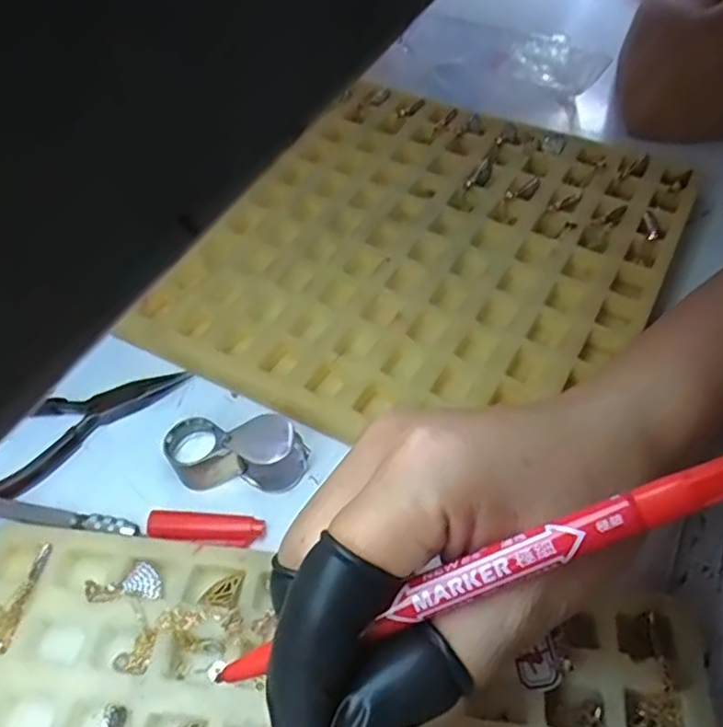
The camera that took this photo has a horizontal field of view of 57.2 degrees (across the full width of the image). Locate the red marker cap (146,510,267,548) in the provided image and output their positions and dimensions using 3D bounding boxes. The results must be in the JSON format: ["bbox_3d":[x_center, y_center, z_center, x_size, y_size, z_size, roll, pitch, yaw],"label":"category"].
[{"bbox_3d":[-0.063,0.067,0.269,0.046,0.008,0.013,3,51,5],"label":"red marker cap"}]

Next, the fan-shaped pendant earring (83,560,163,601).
[{"bbox_3d":[-0.086,0.081,0.241,0.027,0.005,0.016,1,37,-49],"label":"fan-shaped pendant earring"}]

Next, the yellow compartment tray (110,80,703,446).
[{"bbox_3d":[0.039,-0.061,0.364,0.227,0.022,0.250,22,55,19],"label":"yellow compartment tray"}]

